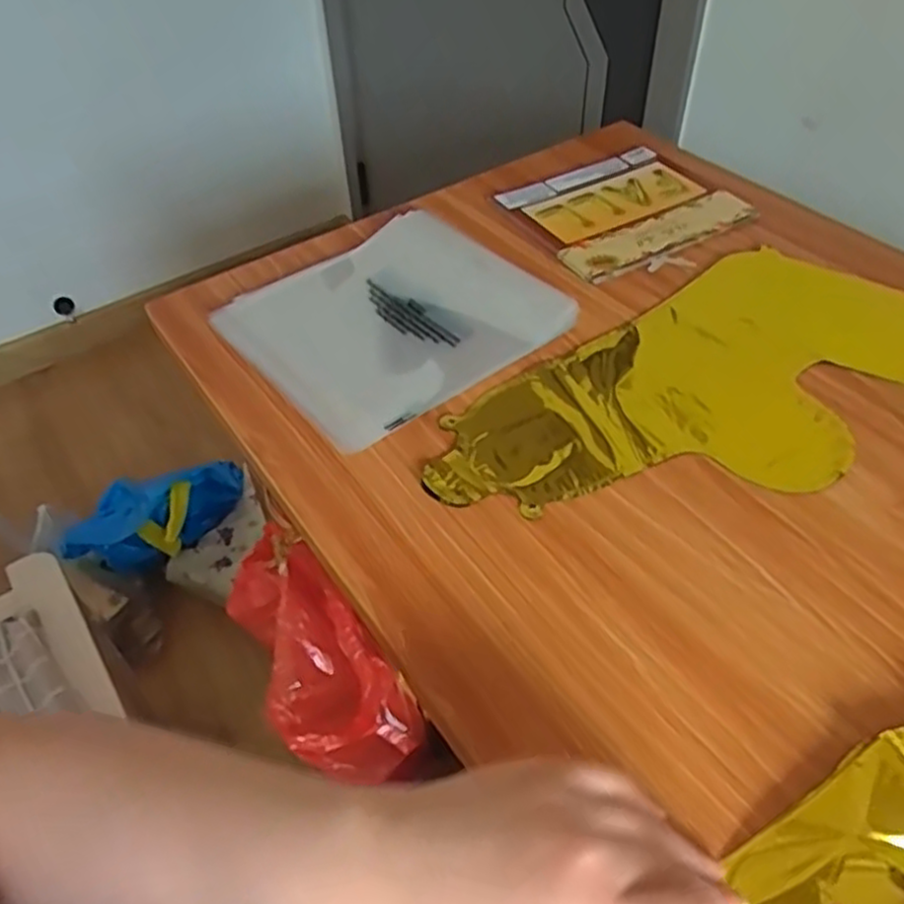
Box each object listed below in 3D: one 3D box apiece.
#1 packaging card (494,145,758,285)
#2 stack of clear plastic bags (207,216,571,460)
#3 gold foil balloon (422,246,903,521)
[{"bbox_3d":[0.159,-0.230,0.694,0.182,0.007,0.157,-25,51,-19],"label":"packaging card"},{"bbox_3d":[-0.053,-0.108,0.576,0.212,0.024,0.201,-35,57,-23],"label":"stack of clear plastic bags"},{"bbox_3d":[0.188,-0.046,0.527,0.420,0.011,0.191,-25,51,-19],"label":"gold foil balloon"}]

